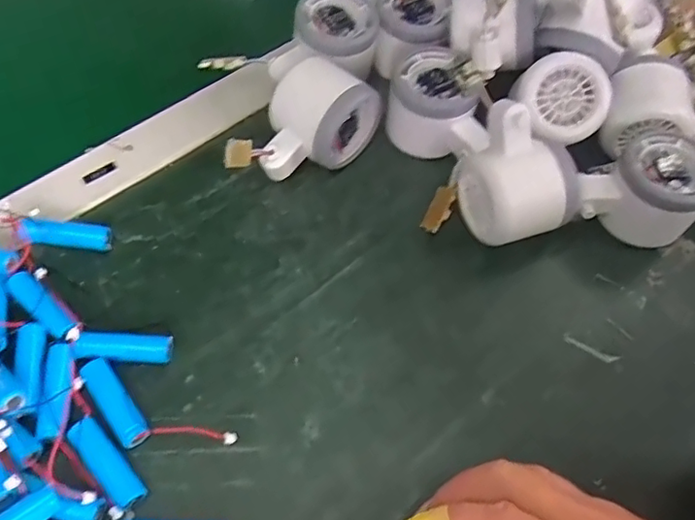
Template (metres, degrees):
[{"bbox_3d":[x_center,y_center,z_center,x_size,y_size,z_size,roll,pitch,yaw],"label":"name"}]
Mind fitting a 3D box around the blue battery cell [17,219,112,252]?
[{"bbox_3d":[-0.170,-0.016,0.353,0.052,0.014,0.014,7,57,-15],"label":"blue battery cell"}]

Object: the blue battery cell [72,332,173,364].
[{"bbox_3d":[-0.123,0.049,0.325,0.051,0.013,0.014,3,58,-3],"label":"blue battery cell"}]

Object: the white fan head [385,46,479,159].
[{"bbox_3d":[0.055,-0.107,0.406,0.053,0.054,0.063,9,58,1],"label":"white fan head"}]

